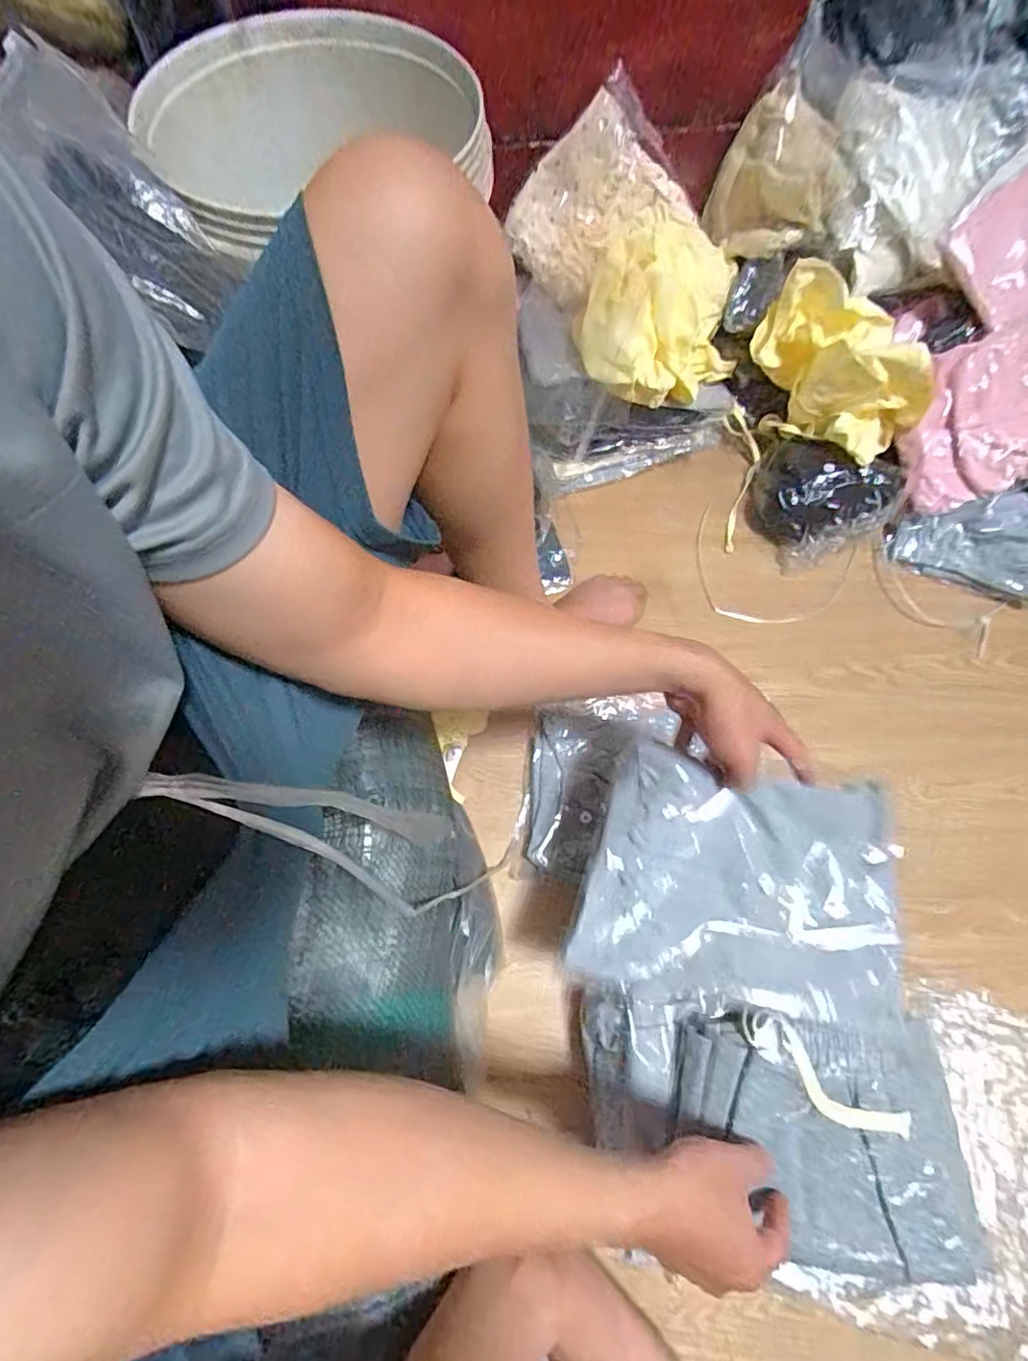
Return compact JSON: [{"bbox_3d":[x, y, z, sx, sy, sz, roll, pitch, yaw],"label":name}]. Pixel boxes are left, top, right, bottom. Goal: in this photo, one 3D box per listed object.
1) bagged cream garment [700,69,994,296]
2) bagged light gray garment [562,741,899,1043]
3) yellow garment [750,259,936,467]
[{"bbox_3d":[0.409,-0.618,0.708,0.294,0.150,0.190,22,70,6],"label":"bagged cream garment"},{"bbox_3d":[0.192,0.166,0.475,0.261,0.055,0.182,10,69,2],"label":"bagged light gray garment"},{"bbox_3d":[0.391,-0.377,0.702,0.100,0.142,0.202,-32,73,-13],"label":"yellow garment"}]

